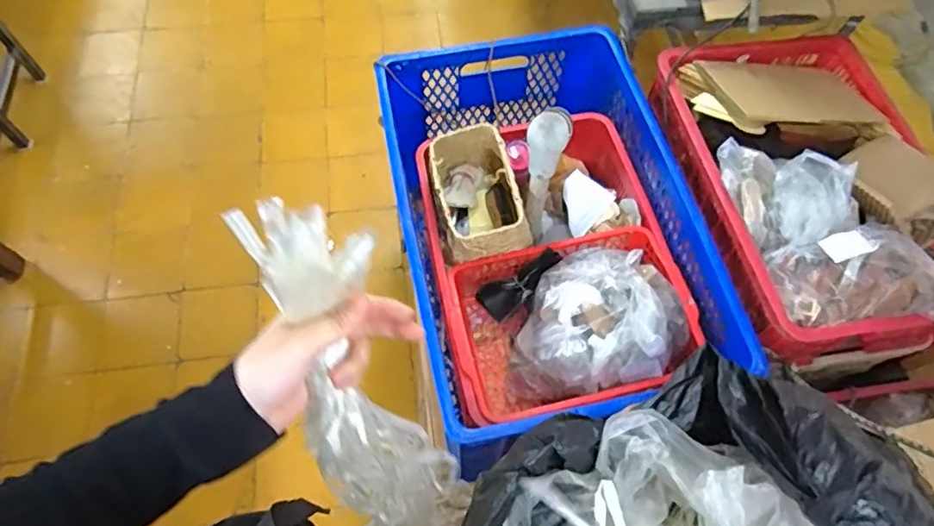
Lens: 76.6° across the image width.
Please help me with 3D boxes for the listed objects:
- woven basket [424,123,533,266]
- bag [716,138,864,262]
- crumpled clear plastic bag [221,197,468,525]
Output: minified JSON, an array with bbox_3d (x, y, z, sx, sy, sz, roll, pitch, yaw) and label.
[{"bbox_3d":[0.012,-0.121,1.156,0.156,0.152,0.251,-13,66,-7],"label":"woven basket"},{"bbox_3d":[0.537,-0.126,0.980,0.188,0.085,0.200,-19,67,-10],"label":"bag"},{"bbox_3d":[-0.080,0.107,0.456,0.095,0.329,0.072,-13,39,-8],"label":"crumpled clear plastic bag"}]

